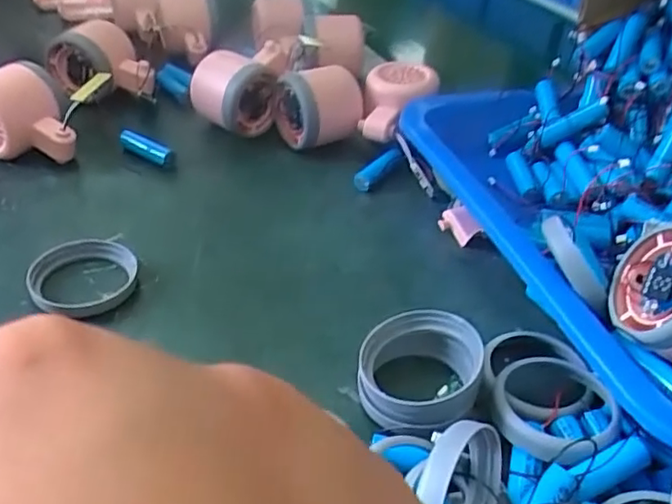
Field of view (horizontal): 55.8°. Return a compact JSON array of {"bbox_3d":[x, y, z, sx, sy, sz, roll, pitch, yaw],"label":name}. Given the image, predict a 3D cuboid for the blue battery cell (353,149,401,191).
[{"bbox_3d":[0.031,-0.062,0.476,0.013,0.015,0.052,25,44,23],"label":"blue battery cell"}]

